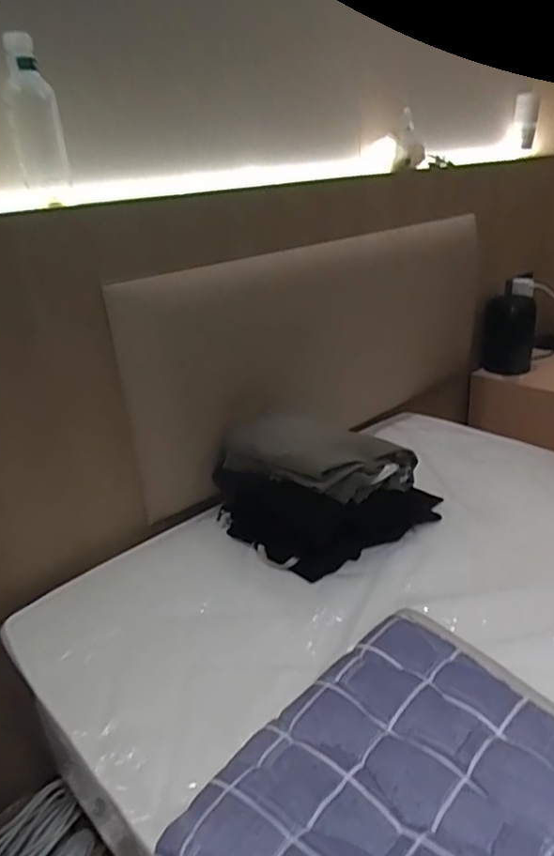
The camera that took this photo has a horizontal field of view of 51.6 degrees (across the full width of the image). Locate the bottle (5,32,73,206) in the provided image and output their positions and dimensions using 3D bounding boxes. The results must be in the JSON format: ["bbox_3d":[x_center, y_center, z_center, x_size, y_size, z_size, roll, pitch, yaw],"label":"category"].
[{"bbox_3d":[-0.416,-0.523,0.983,0.079,0.249,0.085,-14,26,-13],"label":"bottle"}]

